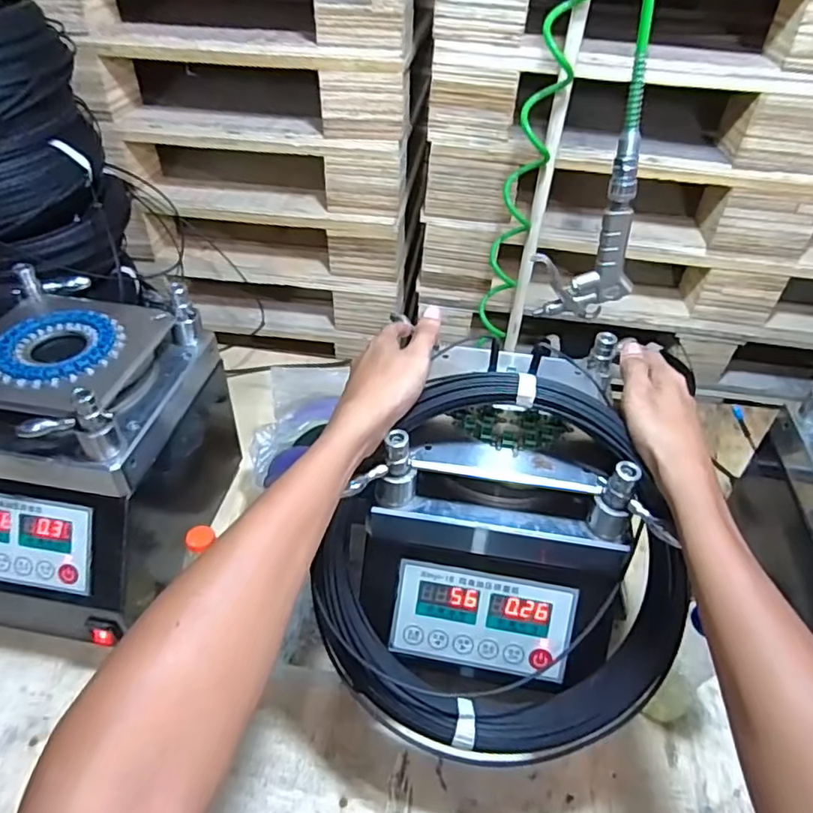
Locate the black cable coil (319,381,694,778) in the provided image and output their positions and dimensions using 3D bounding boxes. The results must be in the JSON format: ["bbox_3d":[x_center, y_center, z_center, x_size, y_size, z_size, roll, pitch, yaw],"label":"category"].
[{"bbox_3d":[0.080,0.132,0.469,0.275,0.304,0.048,27,5,6],"label":"black cable coil"}]

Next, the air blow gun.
[{"bbox_3d":[0.174,-0.160,0.549,0.092,0.171,0.023,-2,43,-5],"label":"air blow gun"}]

